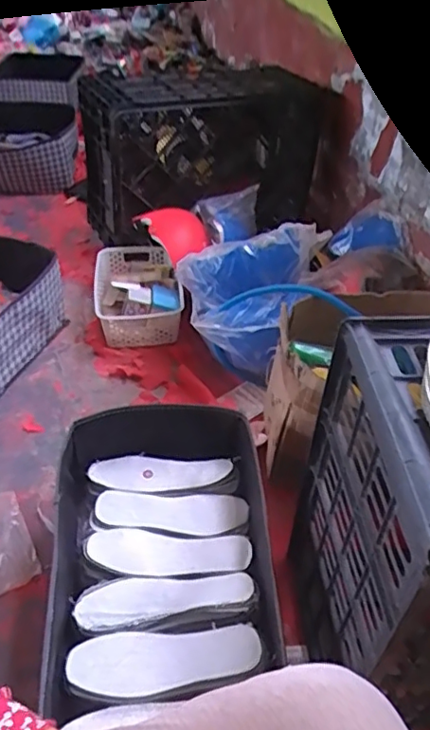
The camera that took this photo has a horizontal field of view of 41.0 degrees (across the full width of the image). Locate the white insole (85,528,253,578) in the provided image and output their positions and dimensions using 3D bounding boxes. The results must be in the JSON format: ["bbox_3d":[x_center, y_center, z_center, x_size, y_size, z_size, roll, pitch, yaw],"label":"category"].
[{"bbox_3d":[-0.063,0.262,0.797,0.221,0.022,0.070,5,43,-1],"label":"white insole"}]

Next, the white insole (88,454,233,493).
[{"bbox_3d":[-0.085,0.165,0.899,0.212,0.027,0.063,-1,43,-7],"label":"white insole"}]

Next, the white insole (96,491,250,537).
[{"bbox_3d":[-0.061,0.218,0.855,0.217,0.031,0.064,4,43,-2],"label":"white insole"}]

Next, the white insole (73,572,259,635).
[{"bbox_3d":[-0.061,0.297,0.729,0.221,0.029,0.070,-1,43,-8],"label":"white insole"}]

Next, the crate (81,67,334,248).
[{"bbox_3d":[-0.027,-0.540,1.535,0.612,0.404,0.308,-31,54,-33],"label":"crate"}]

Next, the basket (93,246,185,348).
[{"bbox_3d":[-0.181,-0.180,1.358,0.199,0.108,0.309,-2,43,-8],"label":"basket"}]

